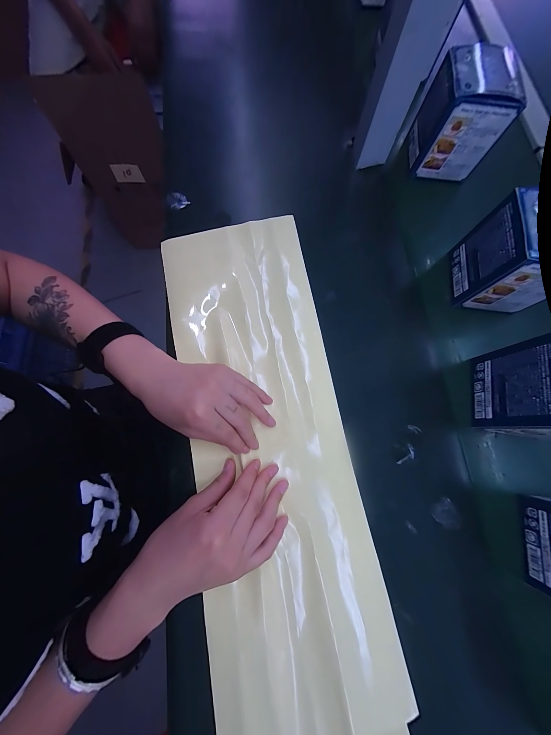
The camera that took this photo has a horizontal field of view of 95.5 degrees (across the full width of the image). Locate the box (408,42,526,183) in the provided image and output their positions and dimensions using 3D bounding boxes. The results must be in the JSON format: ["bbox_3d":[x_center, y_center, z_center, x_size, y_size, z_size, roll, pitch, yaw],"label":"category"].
[{"bbox_3d":[0.234,-0.320,0.320,0.084,0.100,0.084,3,78,-1],"label":"box"}]

